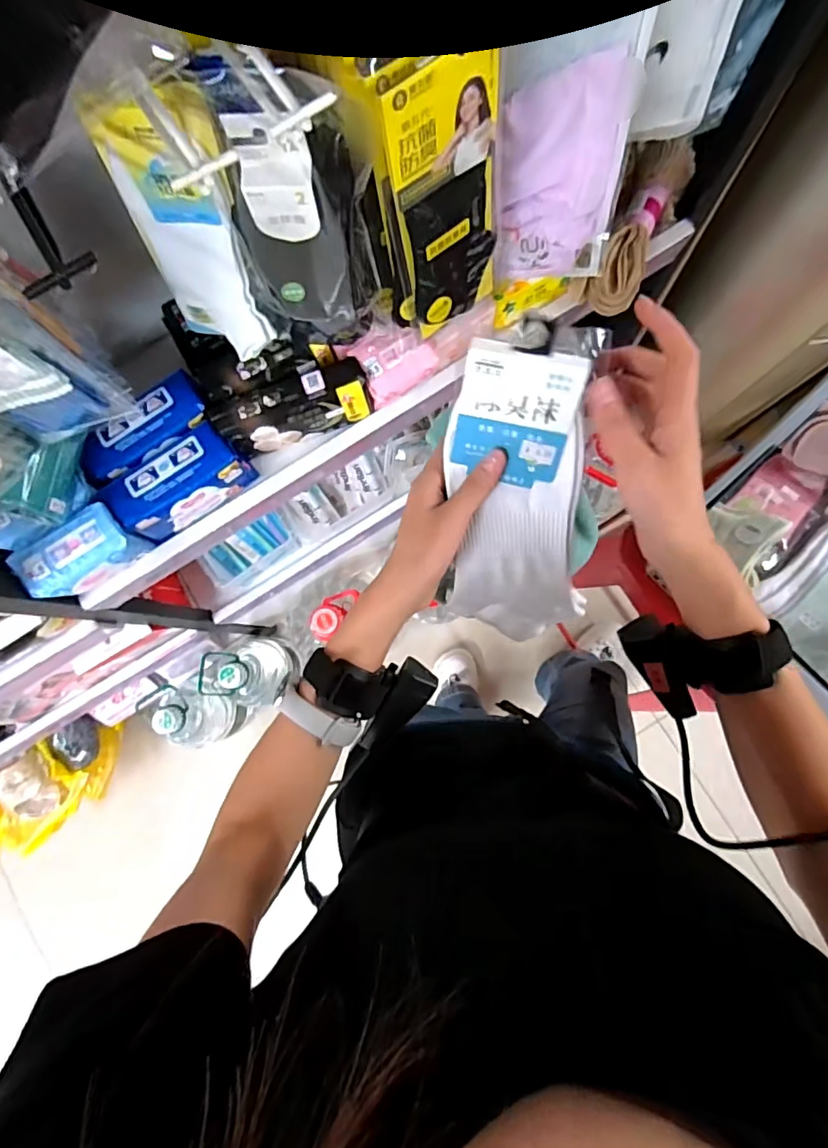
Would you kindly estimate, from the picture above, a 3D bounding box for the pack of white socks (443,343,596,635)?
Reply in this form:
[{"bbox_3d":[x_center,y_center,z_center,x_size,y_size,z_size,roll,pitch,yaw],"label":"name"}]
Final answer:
[{"bbox_3d":[0.069,-0.036,0.380,0.091,0.035,0.232,-6,125,2],"label":"pack of white socks"}]

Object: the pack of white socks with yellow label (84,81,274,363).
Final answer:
[{"bbox_3d":[-0.186,-0.280,0.458,0.096,0.234,0.022,7,72,1],"label":"pack of white socks with yellow label"}]

